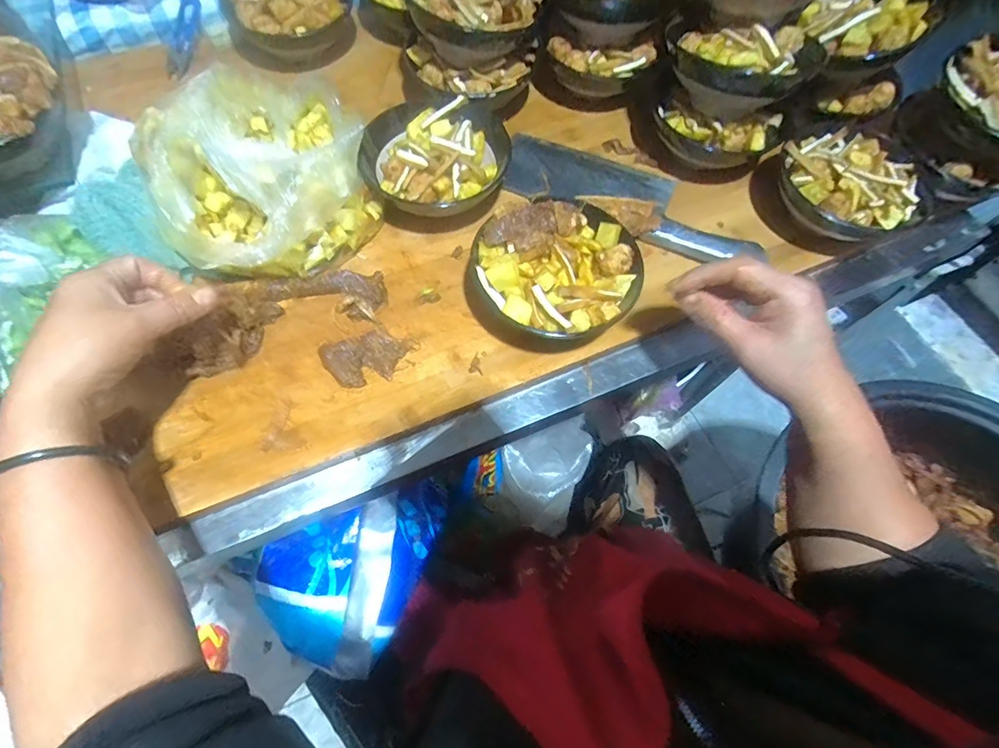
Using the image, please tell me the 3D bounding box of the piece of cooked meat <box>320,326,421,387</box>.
[{"bbox_3d":[-0.100,-0.015,0.384,0.070,0.014,0.040,-24,68,-13],"label":"piece of cooked meat"}]

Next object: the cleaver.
[{"bbox_3d":[0.125,-0.177,0.482,0.253,0.027,0.105,21,65,7],"label":"cleaver"}]

